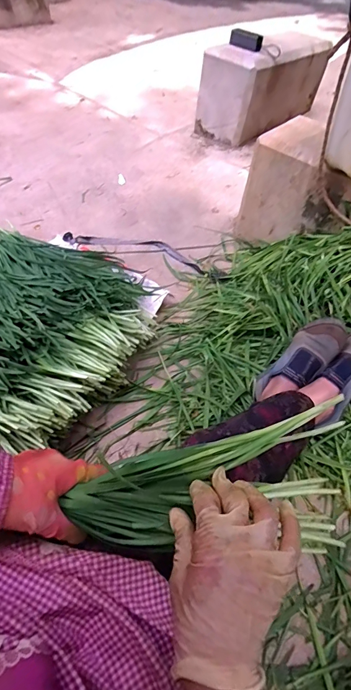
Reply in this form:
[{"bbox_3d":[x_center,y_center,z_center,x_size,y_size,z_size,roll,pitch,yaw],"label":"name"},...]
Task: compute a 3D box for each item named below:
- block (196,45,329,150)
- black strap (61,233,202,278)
[{"bbox_3d":[0.386,-1.130,1.579,0.276,0.313,0.610,37,57,21],"label":"block"},{"bbox_3d":[-0.116,-0.294,1.098,0.428,0.028,0.099,16,54,9],"label":"black strap"}]

